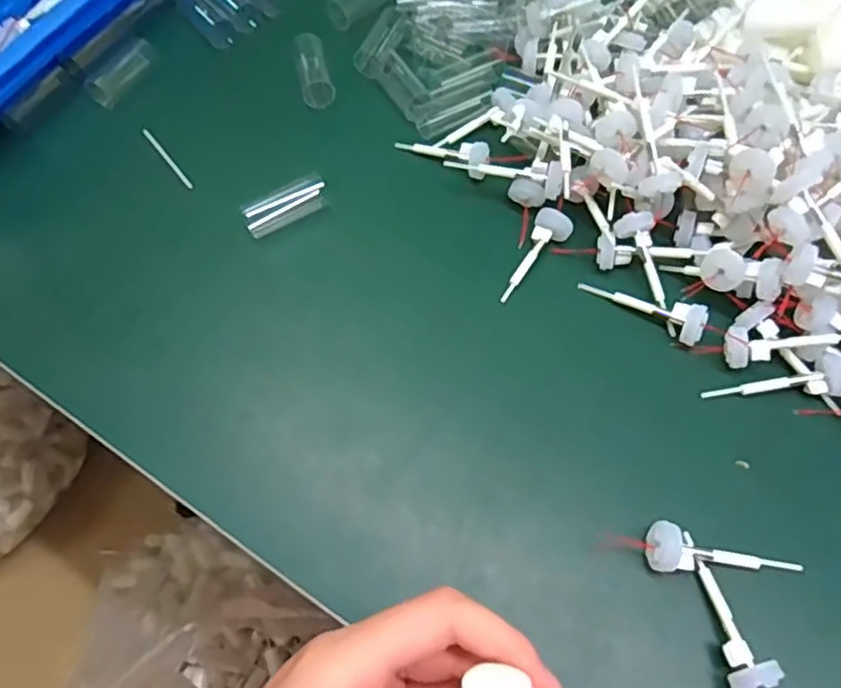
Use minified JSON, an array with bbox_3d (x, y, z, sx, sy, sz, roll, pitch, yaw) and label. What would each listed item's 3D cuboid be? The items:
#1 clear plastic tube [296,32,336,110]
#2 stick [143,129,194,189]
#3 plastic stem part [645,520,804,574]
[{"bbox_3d":[-0.070,-0.180,0.434,0.019,0.016,0.058,-10,62,-5],"label":"clear plastic tube"},{"bbox_3d":[-0.157,-0.116,0.407,0.004,0.004,0.059,-35,67,-17],"label":"stick"},{"bbox_3d":[0.133,0.089,0.287,0.066,0.018,0.020,1,62,2],"label":"plastic stem part"}]

